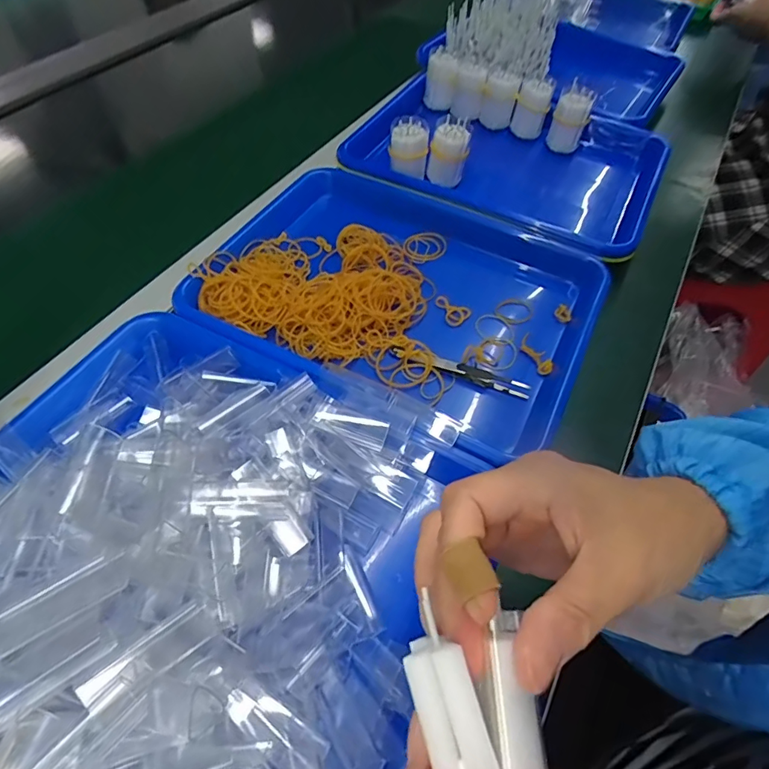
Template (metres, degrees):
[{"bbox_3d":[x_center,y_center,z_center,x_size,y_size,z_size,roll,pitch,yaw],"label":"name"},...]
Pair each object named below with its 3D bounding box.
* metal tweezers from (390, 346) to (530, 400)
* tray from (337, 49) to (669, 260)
[{"bbox_3d":[0.061,-0.013,0.393,0.115,0.012,0.010,17,56,9],"label":"metal tweezers"},{"bbox_3d":[0.142,-0.277,0.556,0.329,0.079,0.259,23,57,13],"label":"tray"}]

